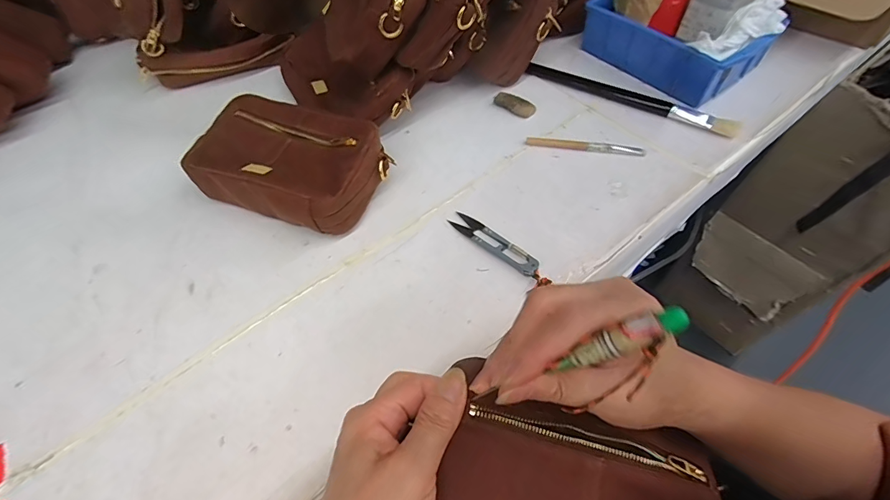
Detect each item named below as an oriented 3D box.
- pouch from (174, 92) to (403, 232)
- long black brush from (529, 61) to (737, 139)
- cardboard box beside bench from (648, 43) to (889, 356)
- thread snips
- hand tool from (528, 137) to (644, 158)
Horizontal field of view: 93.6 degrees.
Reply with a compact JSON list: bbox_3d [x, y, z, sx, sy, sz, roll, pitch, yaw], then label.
[{"bbox_3d":[-0.161,-0.092,0.443,0.191,0.059,0.124,19,60,16],"label":"pouch"},{"bbox_3d":[0.216,-0.185,0.503,0.252,0.013,0.019,27,62,19],"label":"long black brush"},{"bbox_3d":[0.783,-0.111,0.873,0.476,0.621,0.241,-37,63,-20],"label":"cardboard box beside bench"},{"bbox_3d":[0.051,-0.005,0.397,0.023,0.009,0.114,-41,62,-21],"label":"thread snips"},{"bbox_3d":[0.156,-0.116,0.468,0.127,0.007,0.011,9,57,10],"label":"hand tool"}]

